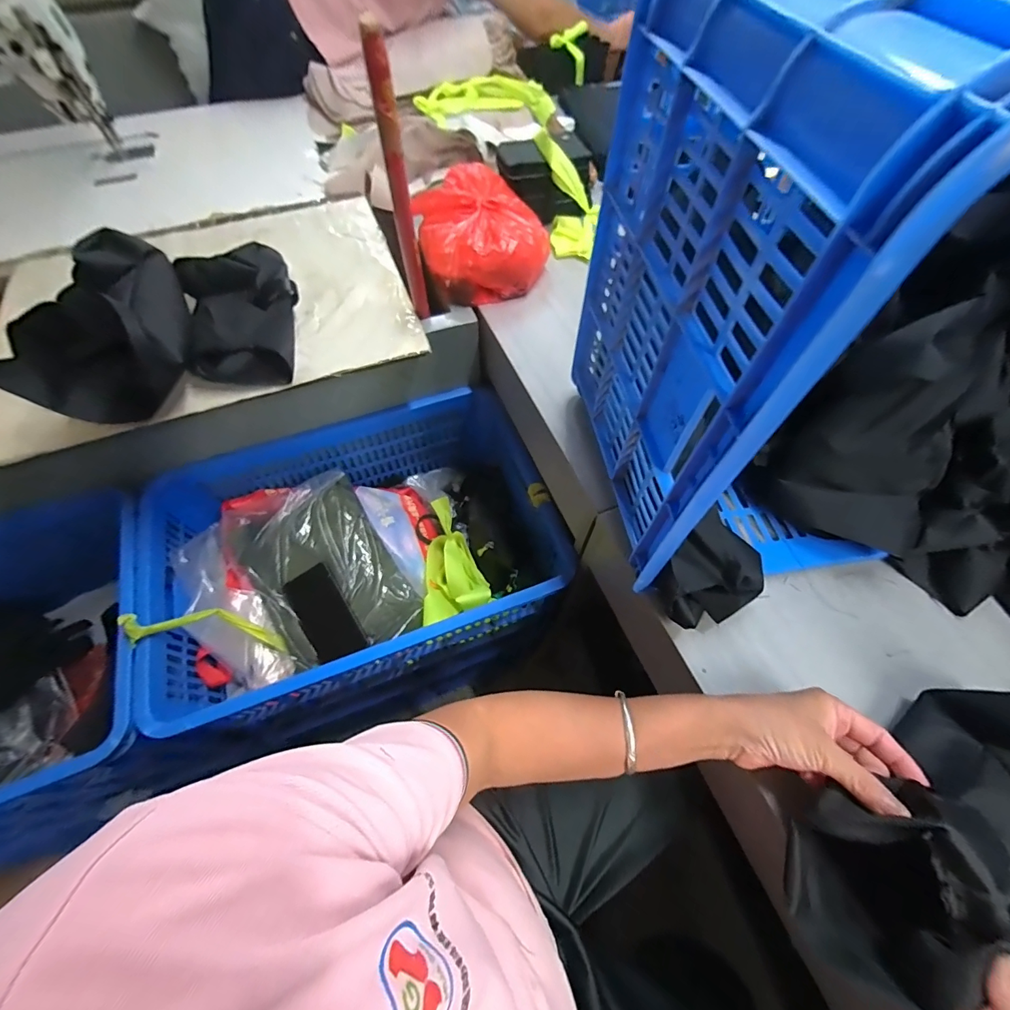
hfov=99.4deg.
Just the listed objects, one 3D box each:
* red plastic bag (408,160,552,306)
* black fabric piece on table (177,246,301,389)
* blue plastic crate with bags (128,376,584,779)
[{"bbox_3d":[-0.040,-0.448,0.706,0.192,0.104,0.208,-22,63,-12],"label":"red plastic bag"},{"bbox_3d":[-0.383,-0.290,0.630,0.146,0.068,0.254,-14,62,-8],"label":"black fabric piece on table"},{"bbox_3d":[-0.236,0.100,0.771,0.624,0.294,0.422,-22,63,-12],"label":"blue plastic crate with bags"}]

